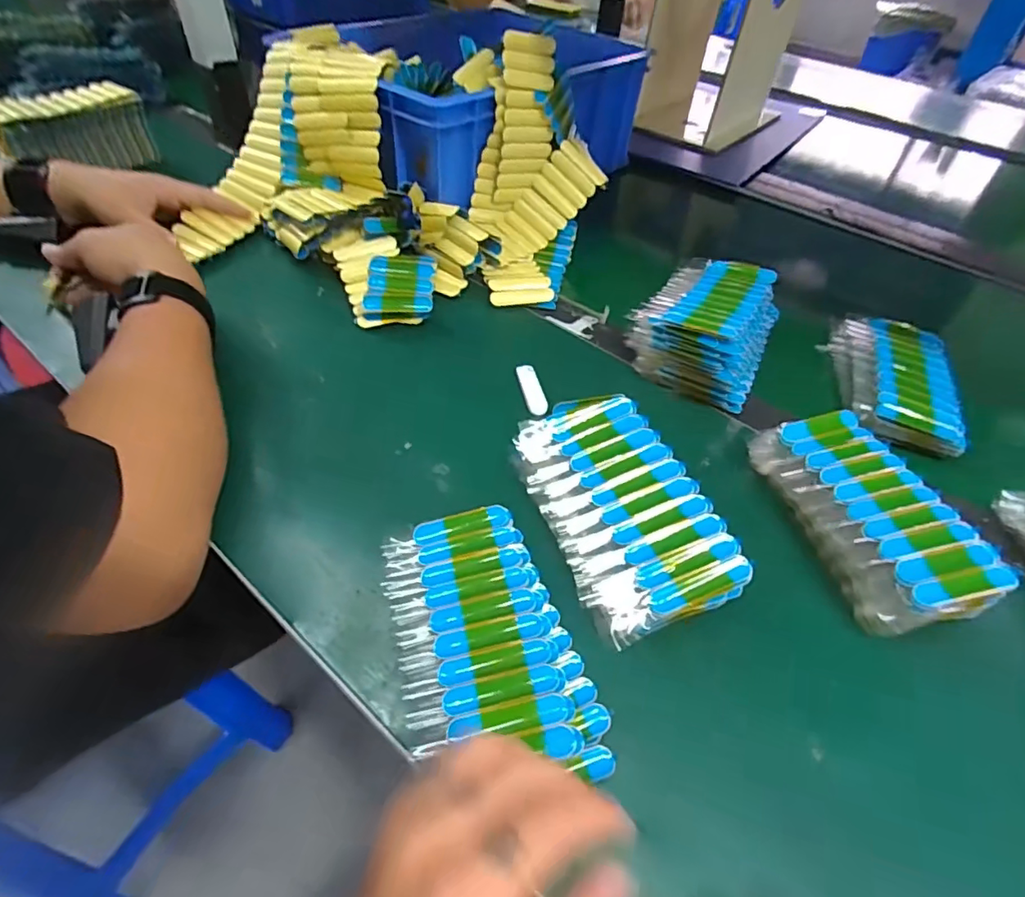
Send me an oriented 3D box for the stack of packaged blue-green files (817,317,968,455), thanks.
[{"bbox_3d":[0.332,-0.064,0.485,0.096,0.027,0.153,20,50,13],"label":"stack of packaged blue-green files"}]

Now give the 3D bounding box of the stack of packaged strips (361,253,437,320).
[{"bbox_3d":[-0.106,-0.156,0.526,0.061,0.012,0.078,6,61,-11],"label":"stack of packaged strips"}]

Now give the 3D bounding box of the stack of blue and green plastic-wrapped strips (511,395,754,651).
[{"bbox_3d":[0.066,0.024,0.376,0.100,0.036,0.194,-16,52,-17],"label":"stack of blue and green plastic-wrapped strips"}]

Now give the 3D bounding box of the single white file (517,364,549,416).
[{"bbox_3d":[0.017,-0.049,0.461,0.017,0.004,0.058,-8,50,-11],"label":"single white file"}]

